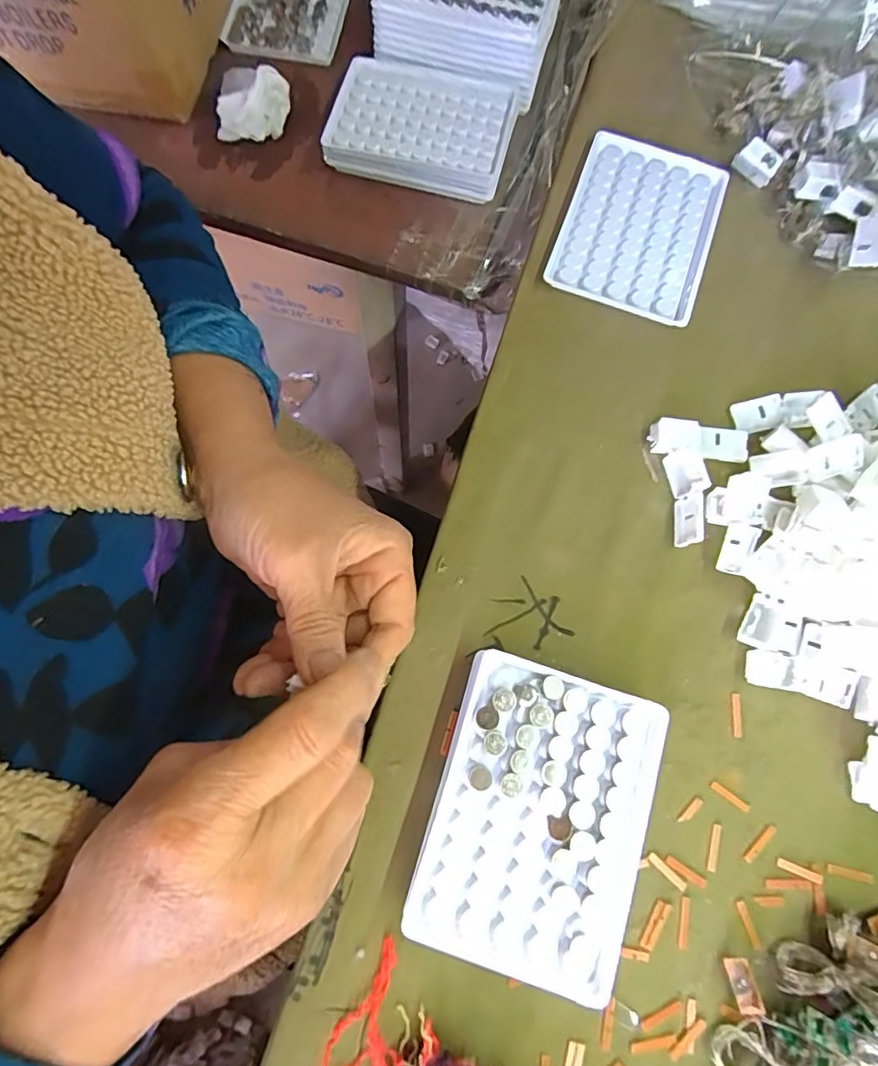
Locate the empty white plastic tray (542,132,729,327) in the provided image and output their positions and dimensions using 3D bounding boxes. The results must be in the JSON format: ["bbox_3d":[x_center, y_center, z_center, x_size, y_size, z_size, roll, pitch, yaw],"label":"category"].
[{"bbox_3d":[0.131,-0.200,0.356,0.096,0.011,0.122,20,76,3],"label":"empty white plastic tray"}]

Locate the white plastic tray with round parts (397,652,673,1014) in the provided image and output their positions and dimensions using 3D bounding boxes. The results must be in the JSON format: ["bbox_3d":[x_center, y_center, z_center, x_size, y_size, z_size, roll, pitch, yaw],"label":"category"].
[{"bbox_3d":[0.047,0.134,0.262,0.095,0.030,0.130,17,76,2],"label":"white plastic tray with round parts"}]

